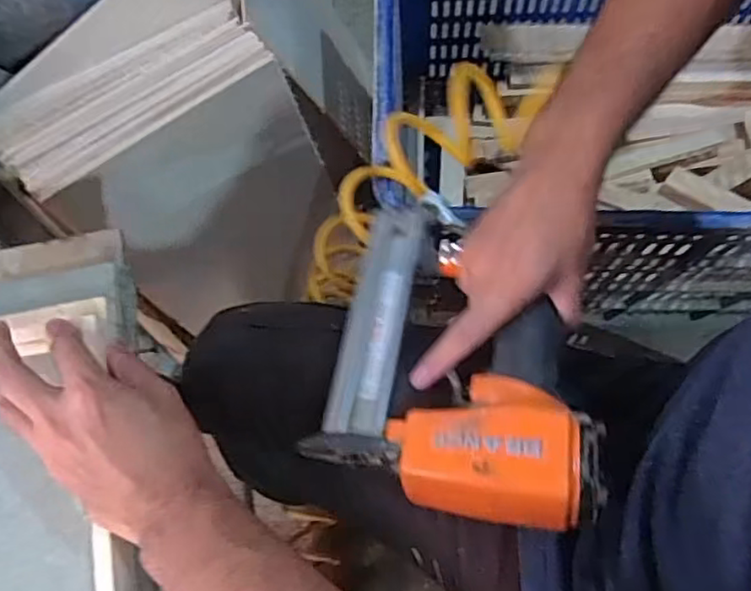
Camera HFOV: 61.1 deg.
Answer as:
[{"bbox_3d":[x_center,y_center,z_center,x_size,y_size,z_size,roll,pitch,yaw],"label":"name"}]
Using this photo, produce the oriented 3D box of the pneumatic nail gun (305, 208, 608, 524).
[{"bbox_3d":[0.054,0.035,0.425,0.159,0.065,0.227,-8,47,18],"label":"pneumatic nail gun"}]

